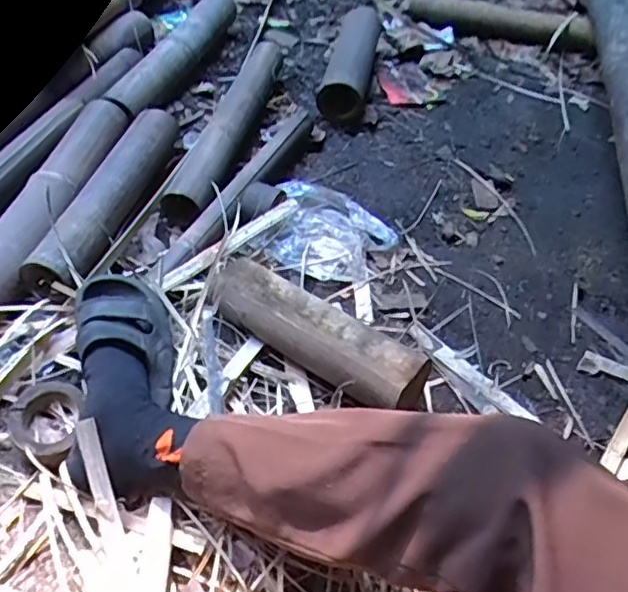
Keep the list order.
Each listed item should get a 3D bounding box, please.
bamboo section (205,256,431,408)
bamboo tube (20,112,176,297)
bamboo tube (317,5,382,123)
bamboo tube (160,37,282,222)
[{"bbox_3d":[0.000,0.050,0.775,0.296,0.079,0.083,28,52,23],"label":"bamboo section"},{"bbox_3d":[-0.297,-0.155,0.931,0.073,0.061,0.429,8,46,6],"label":"bamboo tube"},{"bbox_3d":[0.071,-0.466,1.232,0.089,0.082,0.337,8,46,6],"label":"bamboo tube"},{"bbox_3d":[-0.143,-0.338,1.122,0.086,0.062,0.544,10,47,8],"label":"bamboo tube"}]

